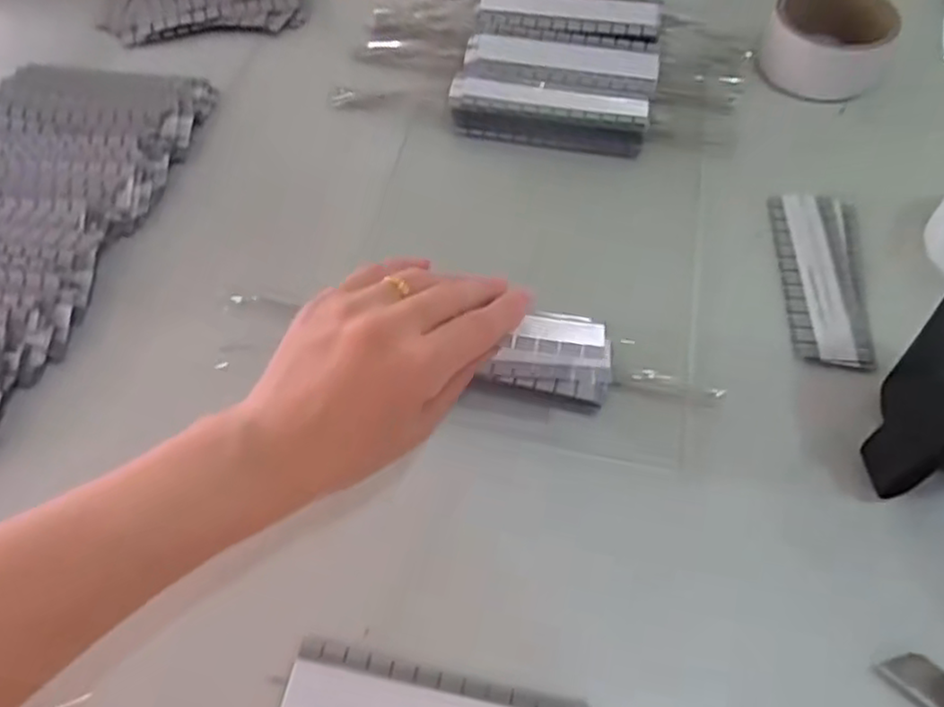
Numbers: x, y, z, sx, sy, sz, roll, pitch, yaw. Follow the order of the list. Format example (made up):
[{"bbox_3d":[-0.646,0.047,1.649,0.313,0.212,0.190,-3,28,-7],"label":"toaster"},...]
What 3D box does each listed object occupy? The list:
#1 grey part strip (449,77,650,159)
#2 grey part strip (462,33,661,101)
[{"bbox_3d":[0.052,-0.163,0.487,0.131,0.019,0.042,10,59,7],"label":"grey part strip"},{"bbox_3d":[0.062,-0.199,0.503,0.133,0.019,0.040,10,59,7],"label":"grey part strip"}]

